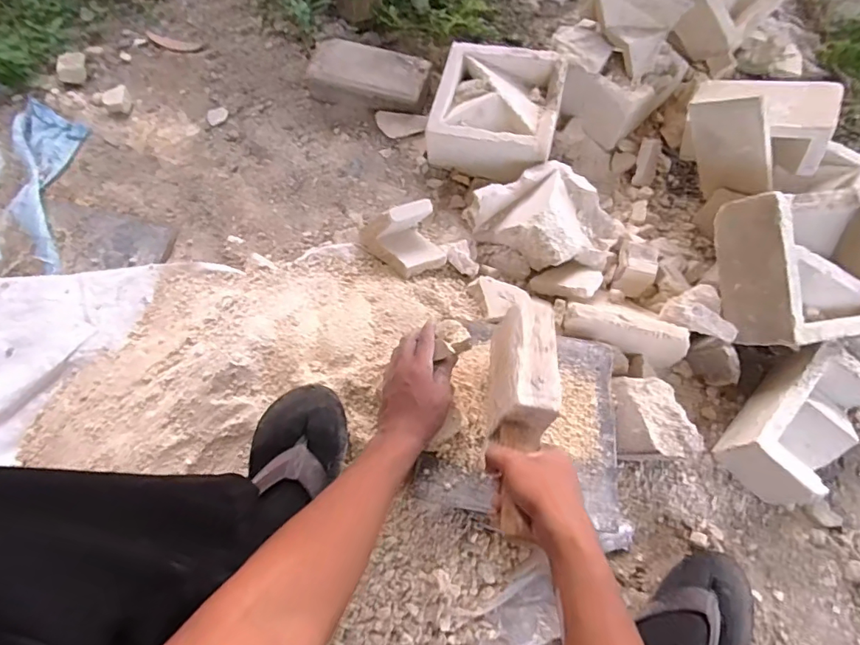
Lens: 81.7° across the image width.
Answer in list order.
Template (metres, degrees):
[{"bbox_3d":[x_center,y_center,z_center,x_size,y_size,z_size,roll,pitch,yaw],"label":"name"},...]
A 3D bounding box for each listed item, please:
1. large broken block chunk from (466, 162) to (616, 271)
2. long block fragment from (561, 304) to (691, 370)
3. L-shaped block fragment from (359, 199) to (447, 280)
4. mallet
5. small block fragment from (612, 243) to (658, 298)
[{"bbox_3d":[0.183,-0.160,0.792,0.217,0.092,0.145,32,69,11],"label":"large broken block chunk"},{"bbox_3d":[0.281,0.014,0.717,0.174,0.063,0.049,18,68,5],"label":"long block fragment"},{"bbox_3d":[-0.034,-0.130,0.750,0.087,0.096,0.114,-27,66,-34],"label":"L-shaped block fragment"},{"bbox_3d":[0.097,0.091,0.526,0.063,0.074,0.250,7,64,1],"label":"mallet"},{"bbox_3d":[0.320,-0.084,0.772,0.055,0.042,0.084,22,67,8],"label":"small block fragment"}]

